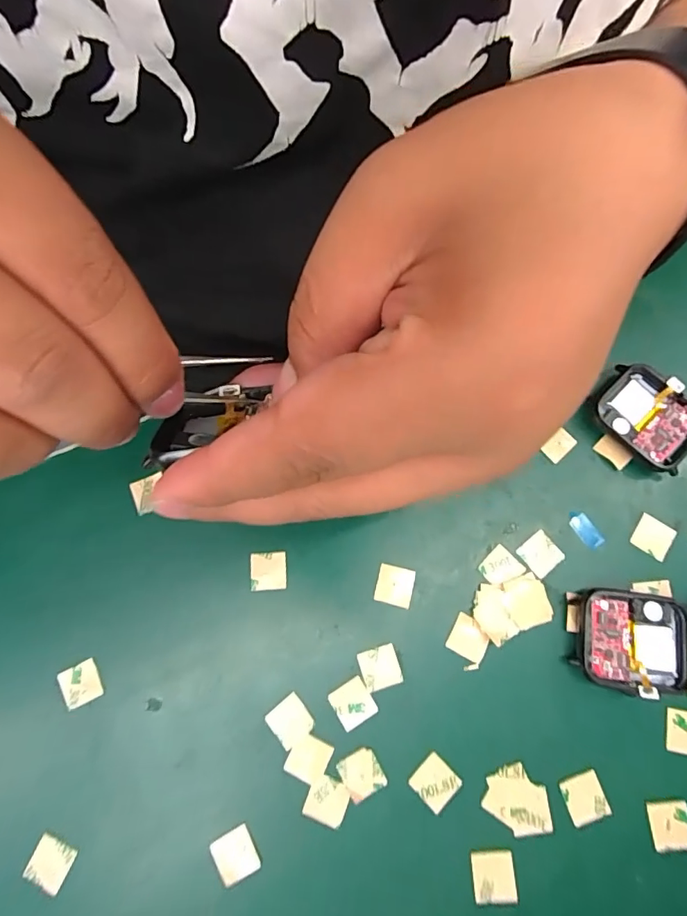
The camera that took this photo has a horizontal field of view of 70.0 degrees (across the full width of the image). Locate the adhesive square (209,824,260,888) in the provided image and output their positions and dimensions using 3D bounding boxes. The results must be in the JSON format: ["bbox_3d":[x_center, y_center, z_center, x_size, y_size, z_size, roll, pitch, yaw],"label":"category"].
[{"bbox_3d":[-0.041,0.152,0.187,0.016,0.004,0.016,-28,74,-4],"label":"adhesive square"}]

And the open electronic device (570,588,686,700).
[{"bbox_3d":[0.117,0.074,0.199,0.044,0.011,0.037,11,77,4],"label":"open electronic device"}]

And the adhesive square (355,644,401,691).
[{"bbox_3d":[0.015,0.087,0.203,0.016,0.004,0.016,-18,78,-1],"label":"adhesive square"}]

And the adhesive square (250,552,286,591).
[{"bbox_3d":[-0.033,0.049,0.212,0.015,0.004,0.016,-3,77,0],"label":"adhesive square"}]

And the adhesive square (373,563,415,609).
[{"bbox_3d":[0.022,0.054,0.209,0.015,0.004,0.016,13,77,4],"label":"adhesive square"}]

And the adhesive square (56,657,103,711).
[{"bbox_3d":[-0.109,0.093,0.202,0.015,0.004,0.016,-26,78,-5],"label":"adhesive square"}]

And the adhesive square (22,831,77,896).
[{"bbox_3d":[-0.112,0.155,0.187,0.015,0.004,0.017,26,75,2],"label":"adhesive square"}]

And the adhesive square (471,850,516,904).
[{"bbox_3d":[0.056,0.157,0.183,0.015,0.004,0.017,-1,77,1],"label":"adhesive square"}]

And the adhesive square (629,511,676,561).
[{"bbox_3d":[0.134,0.034,0.212,0.015,0.004,0.015,33,80,8],"label":"adhesive square"}]

